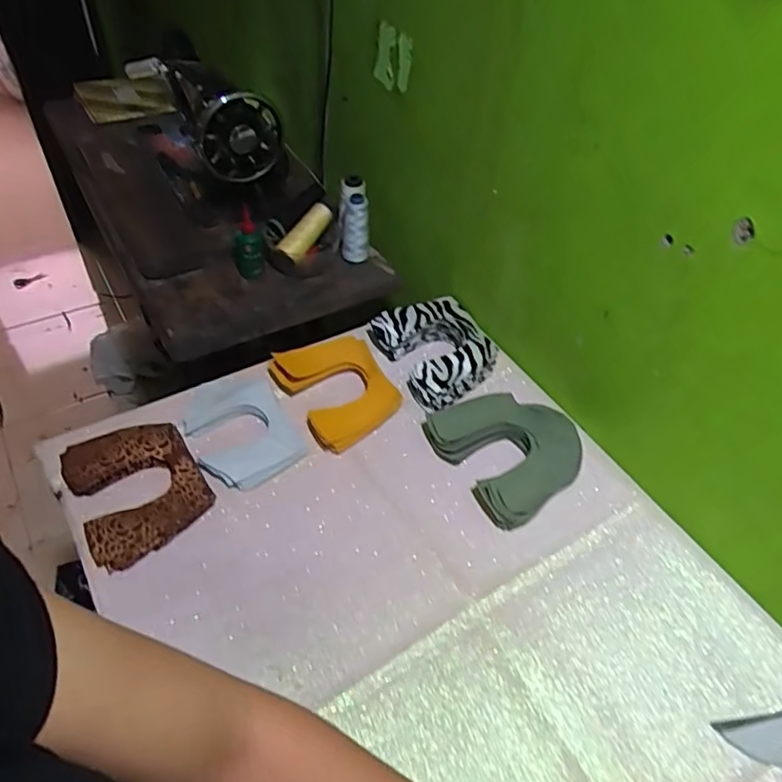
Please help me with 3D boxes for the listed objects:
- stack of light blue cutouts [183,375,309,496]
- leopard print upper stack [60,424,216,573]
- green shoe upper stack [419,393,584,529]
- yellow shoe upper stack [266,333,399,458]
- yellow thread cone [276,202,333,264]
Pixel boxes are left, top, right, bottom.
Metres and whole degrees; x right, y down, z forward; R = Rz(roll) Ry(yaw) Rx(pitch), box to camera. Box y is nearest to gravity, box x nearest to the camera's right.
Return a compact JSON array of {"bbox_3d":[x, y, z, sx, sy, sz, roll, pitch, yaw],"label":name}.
[{"bbox_3d":[-0.187,0.046,0.746,0.116,0.015,0.159,-21,54,-23],"label":"stack of light blue cutouts"},{"bbox_3d":[-0.289,0.109,0.690,0.134,0.035,0.168,-26,56,-25],"label":"leopard print upper stack"},{"bbox_3d":[0.149,0.062,0.743,0.162,0.024,0.171,-24,55,-25],"label":"green shoe upper stack"},{"bbox_3d":[-0.066,-0.009,0.785,0.126,0.027,0.152,-26,56,-26],"label":"yellow shoe upper stack"},{"bbox_3d":[-0.136,-0.254,0.961,0.036,0.037,0.115,23,50,14],"label":"yellow thread cone"}]

